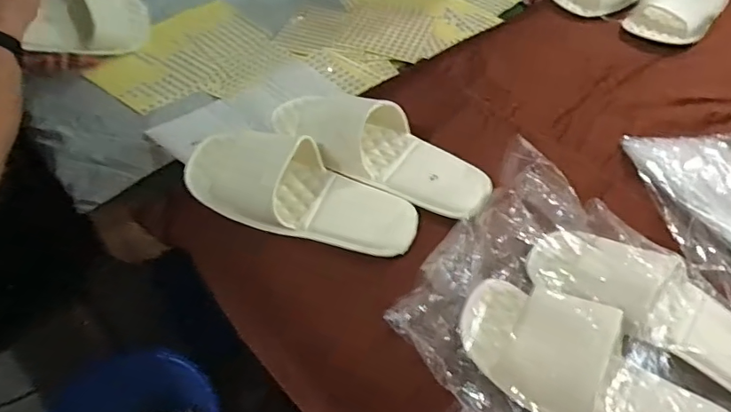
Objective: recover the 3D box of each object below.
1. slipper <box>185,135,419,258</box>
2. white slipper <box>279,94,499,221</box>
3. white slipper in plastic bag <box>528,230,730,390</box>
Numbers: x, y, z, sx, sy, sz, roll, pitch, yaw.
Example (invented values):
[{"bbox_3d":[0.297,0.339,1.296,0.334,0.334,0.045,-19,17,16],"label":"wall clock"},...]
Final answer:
[{"bbox_3d":[-0.065,-0.022,0.513,0.236,0.048,0.098,13,51,8],"label":"slipper"},{"bbox_3d":[0.015,-0.076,0.555,0.253,0.063,0.097,21,52,14],"label":"white slipper"},{"bbox_3d":[0.255,0.086,0.433,0.222,0.041,0.099,29,54,5],"label":"white slipper in plastic bag"}]

